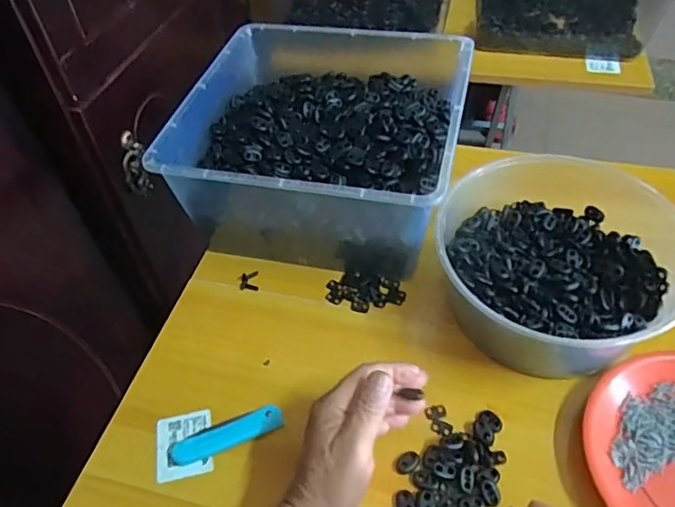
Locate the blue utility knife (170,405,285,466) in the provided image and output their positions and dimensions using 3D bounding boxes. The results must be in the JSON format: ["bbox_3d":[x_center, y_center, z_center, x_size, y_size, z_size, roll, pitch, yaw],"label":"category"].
[{"bbox_3d":[-0.098,0.161,0.496,0.099,0.011,0.025,-18,50,-11],"label":"blue utility knife"}]

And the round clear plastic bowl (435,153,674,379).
[{"bbox_3d":[0.213,0.010,0.550,0.209,0.102,0.205,-2,49,2],"label":"round clear plastic bowl"}]

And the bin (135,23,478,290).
[{"bbox_3d":[-0.015,-0.123,0.651,0.299,0.140,0.312,9,50,11],"label":"bin"}]

